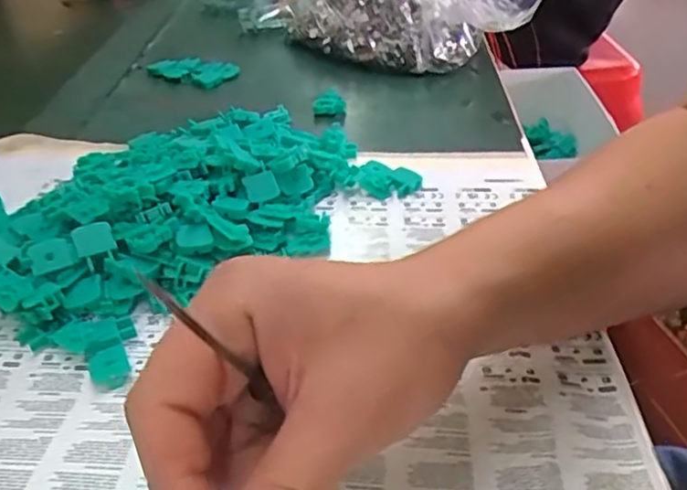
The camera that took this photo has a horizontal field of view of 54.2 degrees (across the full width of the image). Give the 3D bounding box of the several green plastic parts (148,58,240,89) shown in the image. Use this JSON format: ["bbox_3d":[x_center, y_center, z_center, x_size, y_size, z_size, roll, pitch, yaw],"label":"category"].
[{"bbox_3d":[-0.140,-0.160,0.620,0.080,0.016,0.028,4,36,12],"label":"several green plastic parts"}]

